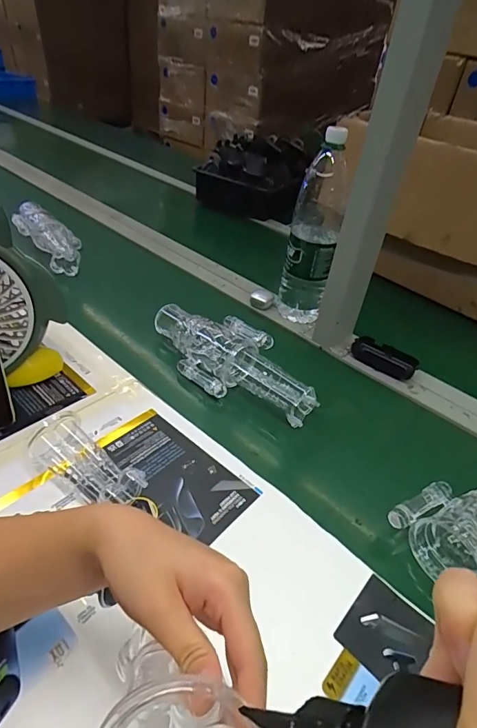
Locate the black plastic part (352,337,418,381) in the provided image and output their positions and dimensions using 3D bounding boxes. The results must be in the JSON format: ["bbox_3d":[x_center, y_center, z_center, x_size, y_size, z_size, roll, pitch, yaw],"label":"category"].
[{"bbox_3d":[0.256,-0.012,0.729,0.108,0.025,0.061,33,44,29],"label":"black plastic part"}]

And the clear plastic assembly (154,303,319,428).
[{"bbox_3d":[-0.014,-0.014,0.649,0.293,0.061,0.114,33,45,29],"label":"clear plastic assembly"}]

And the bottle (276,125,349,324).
[{"bbox_3d":[0.129,-0.213,0.718,0.080,0.326,0.070,9,38,2],"label":"bottle"}]

